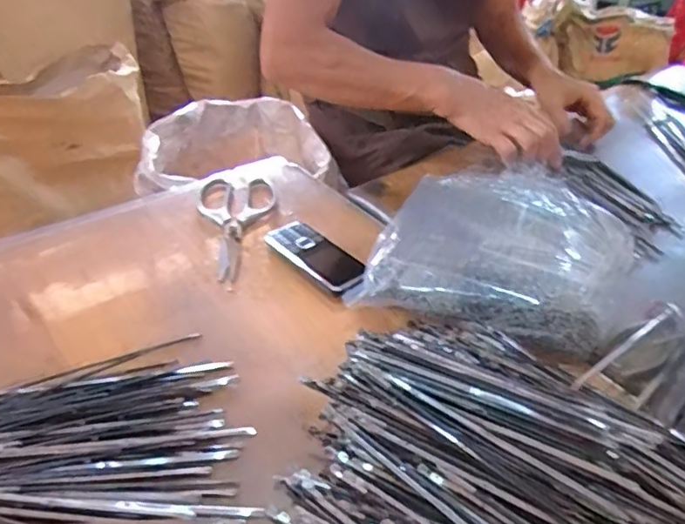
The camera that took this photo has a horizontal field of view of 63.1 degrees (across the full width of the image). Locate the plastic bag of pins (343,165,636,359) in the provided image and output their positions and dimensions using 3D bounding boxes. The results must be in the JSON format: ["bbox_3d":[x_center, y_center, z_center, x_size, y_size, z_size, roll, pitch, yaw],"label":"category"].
[{"bbox_3d":[0.161,-0.011,0.565,0.237,0.067,0.243,16,41,18],"label":"plastic bag of pins"}]

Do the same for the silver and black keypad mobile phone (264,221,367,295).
[{"bbox_3d":[-0.028,-0.009,0.584,0.049,0.016,0.133,-36,48,-24],"label":"silver and black keypad mobile phone"}]

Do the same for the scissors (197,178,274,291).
[{"bbox_3d":[-0.119,-0.042,0.636,0.088,0.012,0.203,-6,39,-8],"label":"scissors"}]

